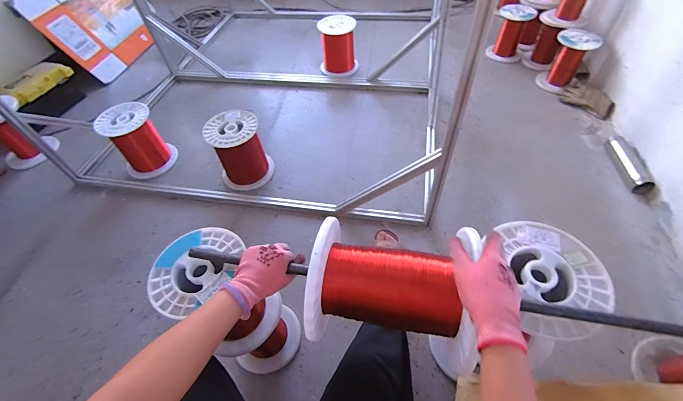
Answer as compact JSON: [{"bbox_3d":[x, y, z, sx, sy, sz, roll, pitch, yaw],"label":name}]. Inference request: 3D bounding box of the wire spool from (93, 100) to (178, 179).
[{"bbox_3d":[-0.842,-0.246,1.309,0.206,0.230,0.202,-37,59,-22],"label":"wire spool"}]

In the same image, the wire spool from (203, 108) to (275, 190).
[{"bbox_3d":[-0.389,-0.191,1.234,0.188,0.245,0.187,-2,52,3],"label":"wire spool"}]

